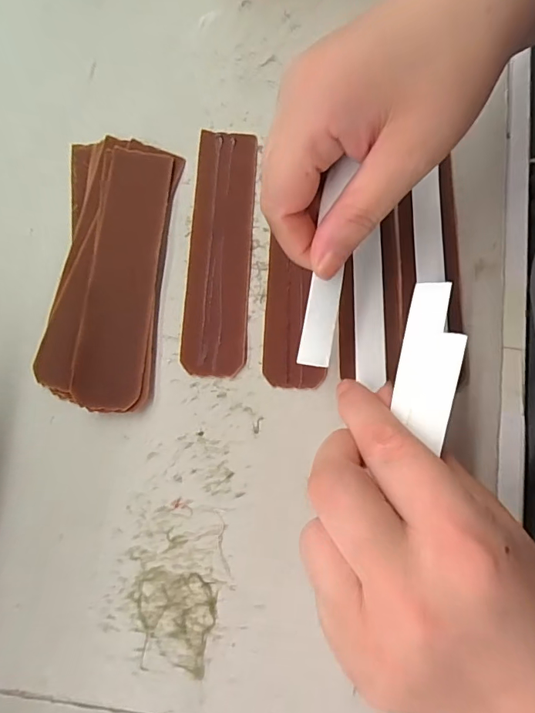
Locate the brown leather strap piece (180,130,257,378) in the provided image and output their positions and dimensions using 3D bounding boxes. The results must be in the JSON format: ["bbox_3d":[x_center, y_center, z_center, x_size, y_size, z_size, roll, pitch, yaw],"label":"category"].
[{"bbox_3d":[-0.025,-0.059,0.238,0.032,0.004,0.138,2,77,-1],"label":"brown leather strap piece"}]

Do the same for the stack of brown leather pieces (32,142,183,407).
[{"bbox_3d":[-0.081,-0.046,0.232,0.055,0.008,0.144,5,77,0],"label":"stack of brown leather pieces"}]

